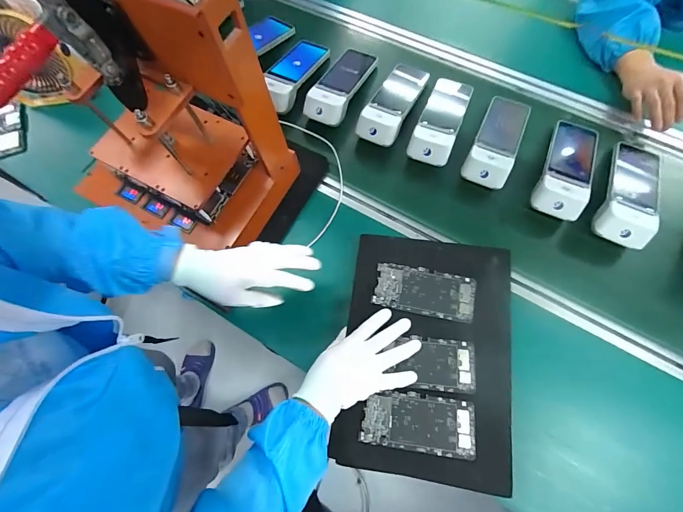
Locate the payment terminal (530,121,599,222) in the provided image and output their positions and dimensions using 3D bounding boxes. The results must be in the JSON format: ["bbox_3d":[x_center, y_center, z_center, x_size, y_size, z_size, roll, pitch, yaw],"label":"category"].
[{"bbox_3d":[0.420,-0.170,0.614,0.092,0.058,0.244,27,74,12],"label":"payment terminal"}]

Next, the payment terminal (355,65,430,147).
[{"bbox_3d":[0.111,-0.328,0.693,0.082,0.049,0.221,20,55,8],"label":"payment terminal"}]

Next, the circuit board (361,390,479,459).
[{"bbox_3d":[0.107,0.232,0.459,0.151,0.004,0.072,5,68,9],"label":"circuit board"}]

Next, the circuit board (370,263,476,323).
[{"bbox_3d":[0.130,0.055,0.517,0.151,0.004,0.071,11,71,9],"label":"circuit board"}]

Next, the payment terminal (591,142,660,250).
[{"bbox_3d":[0.544,-0.121,0.616,0.101,0.052,0.267,34,60,11],"label":"payment terminal"}]

